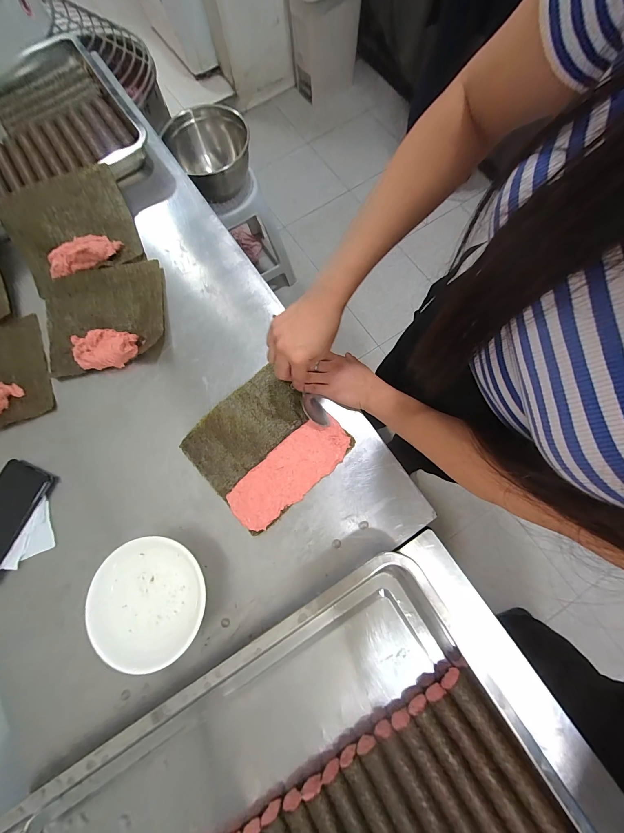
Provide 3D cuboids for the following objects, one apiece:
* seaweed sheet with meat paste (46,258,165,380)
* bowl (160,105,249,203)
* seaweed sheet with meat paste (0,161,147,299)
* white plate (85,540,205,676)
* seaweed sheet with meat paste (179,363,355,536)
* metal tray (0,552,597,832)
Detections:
[{"bbox_3d":[-0.349,-0.170,0.504,0.196,0.035,0.188,-10,77,-1],"label":"seaweed sheet with meat paste"},{"bbox_3d":[-0.293,-0.802,0.946,0.217,0.128,0.232,0,76,2],"label":"bowl"},{"bbox_3d":[-0.422,-0.328,0.533,0.200,0.045,0.179,-24,77,-4],"label":"seaweed sheet with meat paste"},{"bbox_3d":[-0.202,0.226,0.387,0.138,0.047,0.138,0,77,2],"label":"white plate"},{"bbox_3d":[-0.071,0.042,0.451,0.188,0.014,0.186,-43,79,-8],"label":"seaweed sheet with meat paste"},{"bbox_3d":[-0.045,0.471,0.321,0.601,0.067,0.382,-32,78,-6],"label":"metal tray"}]

